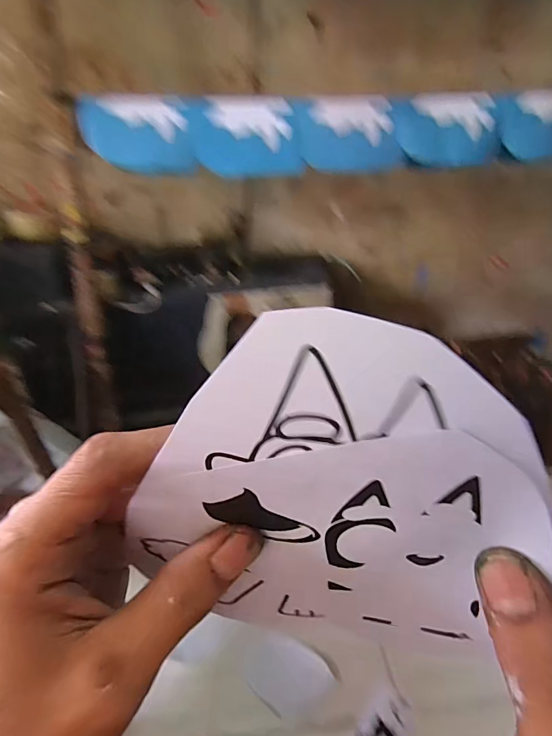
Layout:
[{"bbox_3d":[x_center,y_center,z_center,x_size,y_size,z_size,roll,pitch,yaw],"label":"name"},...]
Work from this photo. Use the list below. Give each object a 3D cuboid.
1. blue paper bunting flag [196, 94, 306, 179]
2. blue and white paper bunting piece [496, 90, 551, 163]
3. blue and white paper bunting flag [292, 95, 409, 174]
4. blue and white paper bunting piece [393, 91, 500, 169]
[{"bbox_3d":[-0.050,-0.403,0.795,0.180,0.121,0.039,-4,26,2],"label":"blue paper bunting flag"},{"bbox_3d":[0.484,-0.435,0.806,0.184,0.111,0.016,-6,15,-4],"label":"blue and white paper bunting piece"},{"bbox_3d":[0.134,-0.413,0.802,0.190,0.115,0.034,-5,26,0],"label":"blue and white paper bunting flag"},{"bbox_3d":[0.301,-0.423,0.799,0.179,0.124,0.018,-7,8,2],"label":"blue and white paper bunting piece"}]

